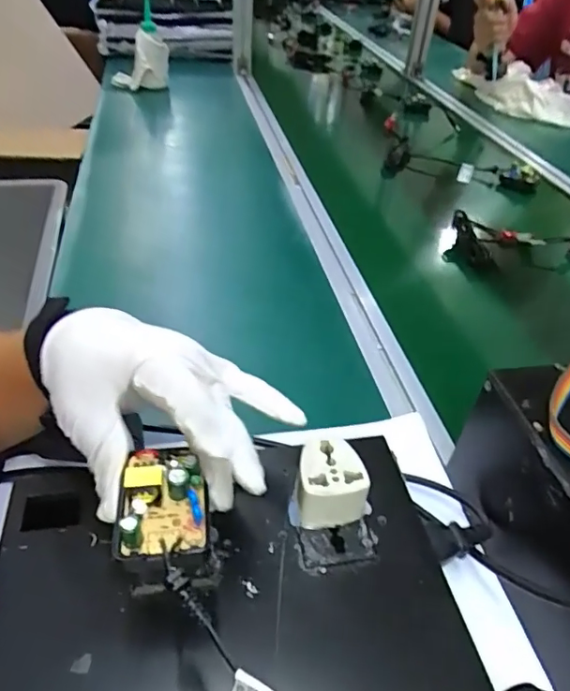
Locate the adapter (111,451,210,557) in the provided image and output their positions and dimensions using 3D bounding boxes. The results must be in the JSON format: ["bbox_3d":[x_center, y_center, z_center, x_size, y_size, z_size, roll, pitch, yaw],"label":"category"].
[{"bbox_3d":[-0.054,0.072,0.240,0.038,0.020,0.046,5,60,-11],"label":"adapter"}]

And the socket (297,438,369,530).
[{"bbox_3d":[0.026,0.078,0.298,0.041,0.037,0.037,5,39,-3],"label":"socket"}]

